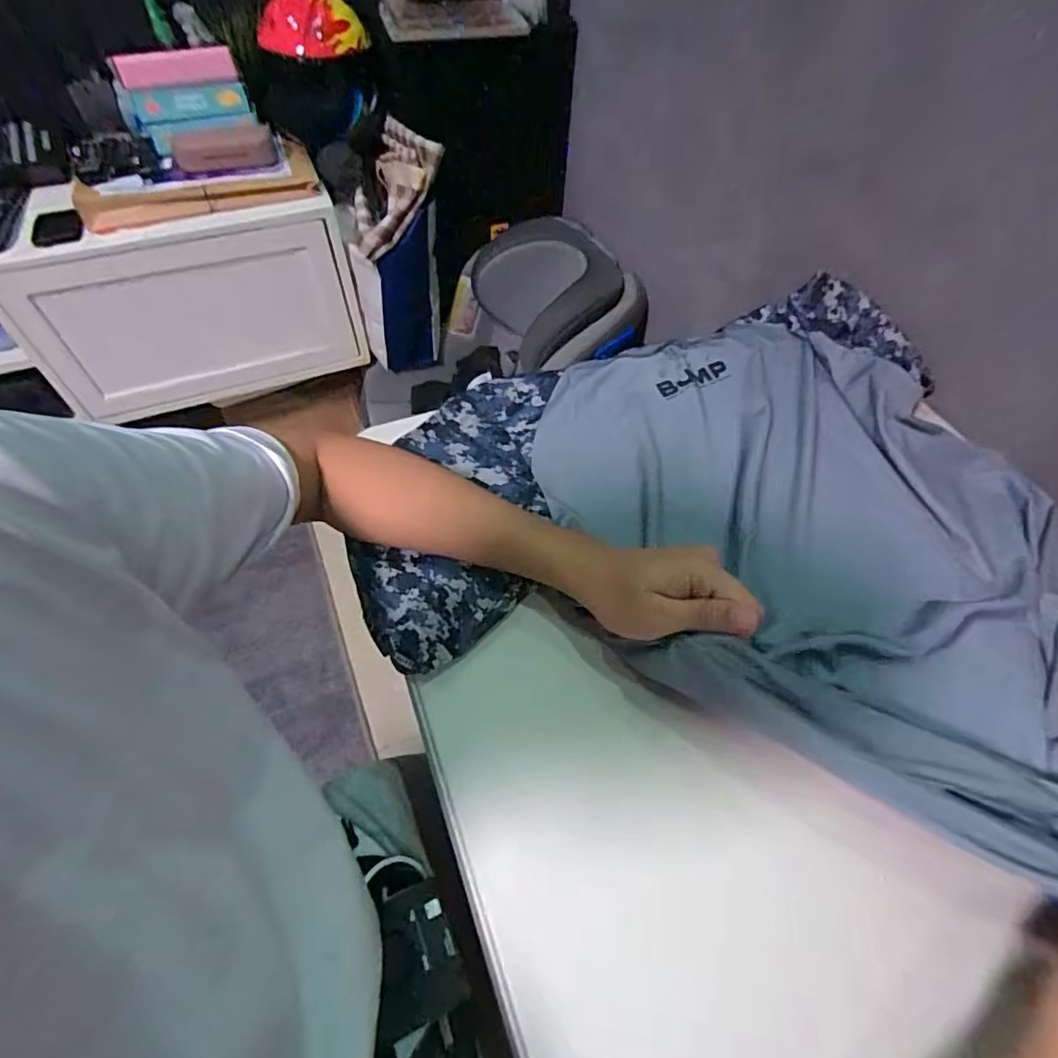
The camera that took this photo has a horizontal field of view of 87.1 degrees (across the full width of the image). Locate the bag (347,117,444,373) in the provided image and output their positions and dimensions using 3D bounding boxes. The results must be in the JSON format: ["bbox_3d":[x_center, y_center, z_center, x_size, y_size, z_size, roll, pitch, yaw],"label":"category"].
[{"bbox_3d":[-0.257,-0.544,1.149,0.179,0.431,0.230,-3,56,-4],"label":"bag"}]

